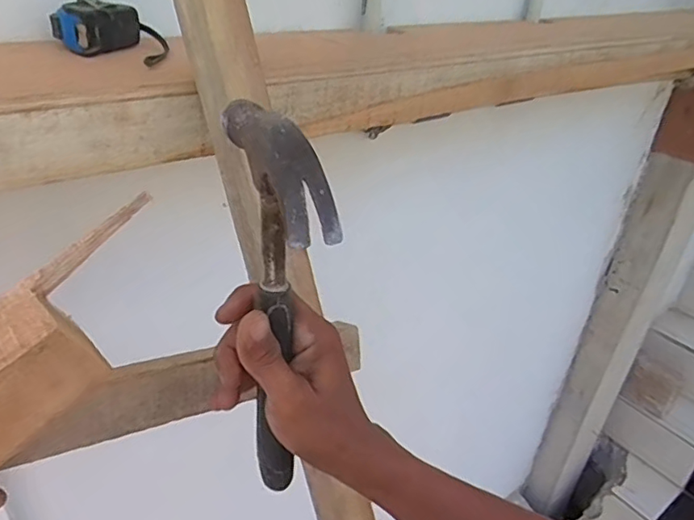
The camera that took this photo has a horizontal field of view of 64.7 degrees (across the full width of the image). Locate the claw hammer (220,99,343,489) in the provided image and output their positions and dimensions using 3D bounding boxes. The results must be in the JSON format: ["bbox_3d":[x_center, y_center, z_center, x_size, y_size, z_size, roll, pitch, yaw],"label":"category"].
[{"bbox_3d":[-0.052,0.032,0.329,0.027,0.242,0.110,-12,41,-27],"label":"claw hammer"}]

